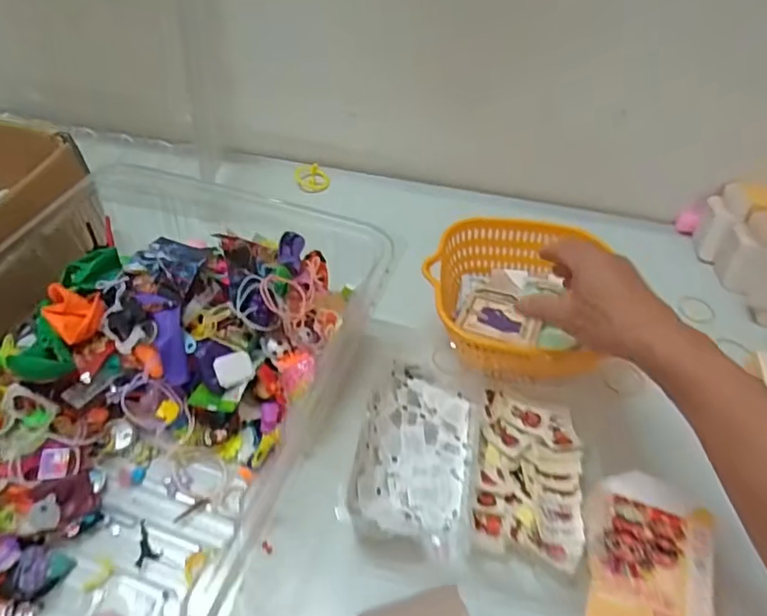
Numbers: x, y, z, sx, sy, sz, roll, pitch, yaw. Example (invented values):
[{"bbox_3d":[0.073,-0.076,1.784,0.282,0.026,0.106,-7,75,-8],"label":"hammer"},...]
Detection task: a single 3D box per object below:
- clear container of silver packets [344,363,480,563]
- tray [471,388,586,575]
[{"bbox_3d":[0.032,0.126,0.504,0.102,0.047,0.182,10,47,7],"label":"clear container of silver packets"},{"bbox_3d":[0.129,0.151,0.501,0.091,0.031,0.156,10,47,6],"label":"tray"}]

